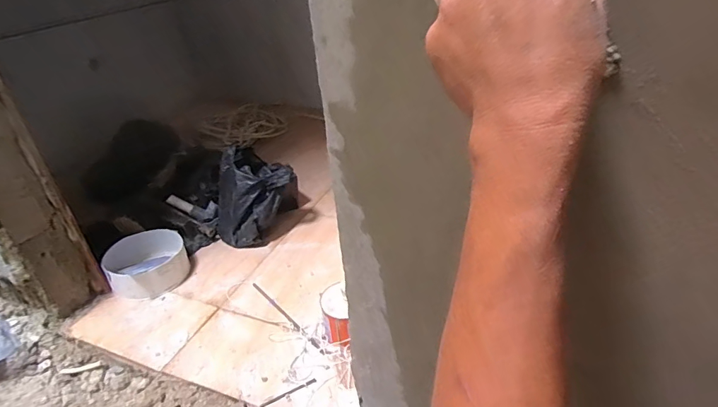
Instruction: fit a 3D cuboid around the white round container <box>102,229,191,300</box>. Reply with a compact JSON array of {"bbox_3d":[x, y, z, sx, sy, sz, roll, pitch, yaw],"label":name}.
[{"bbox_3d":[-0.495,0.141,1.030,0.173,0.072,0.181,-4,32,2],"label":"white round container"}]

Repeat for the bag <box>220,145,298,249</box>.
[{"bbox_3d":[-0.264,-0.023,1.134,0.222,0.192,0.181,-21,36,-24],"label":"bag"}]

